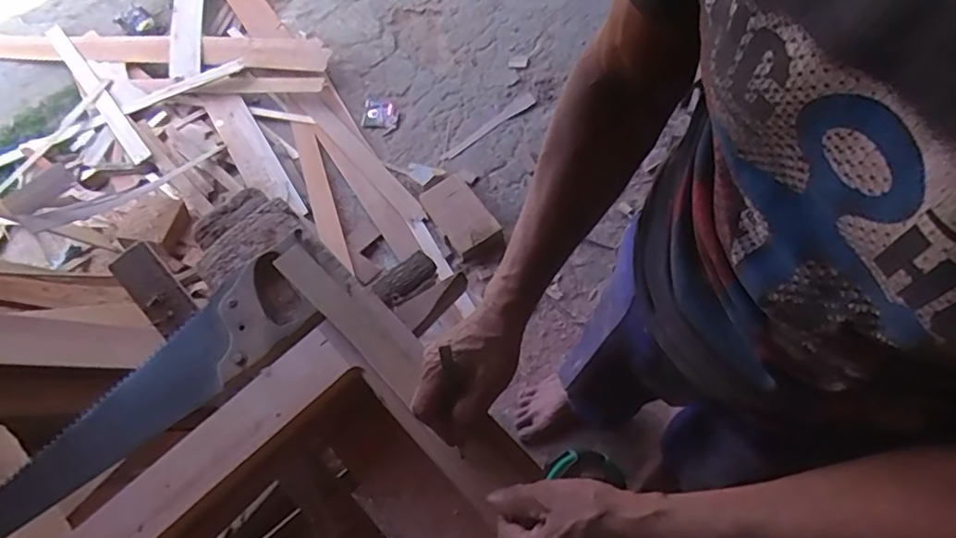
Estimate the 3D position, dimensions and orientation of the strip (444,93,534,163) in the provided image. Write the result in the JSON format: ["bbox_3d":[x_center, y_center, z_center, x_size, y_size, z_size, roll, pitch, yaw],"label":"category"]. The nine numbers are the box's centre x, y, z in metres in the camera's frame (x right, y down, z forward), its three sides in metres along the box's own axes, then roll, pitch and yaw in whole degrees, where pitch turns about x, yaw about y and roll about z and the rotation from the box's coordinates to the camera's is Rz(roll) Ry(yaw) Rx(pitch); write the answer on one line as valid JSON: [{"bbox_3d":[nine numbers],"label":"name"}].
[{"bbox_3d":[0.027,-0.397,1.661,0.312,0.007,0.043,-35,70,-10],"label":"strip"}]

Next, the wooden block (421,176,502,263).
[{"bbox_3d":[-0.041,-0.129,1.488,0.130,0.073,0.240,-36,65,-9],"label":"wooden block"}]

